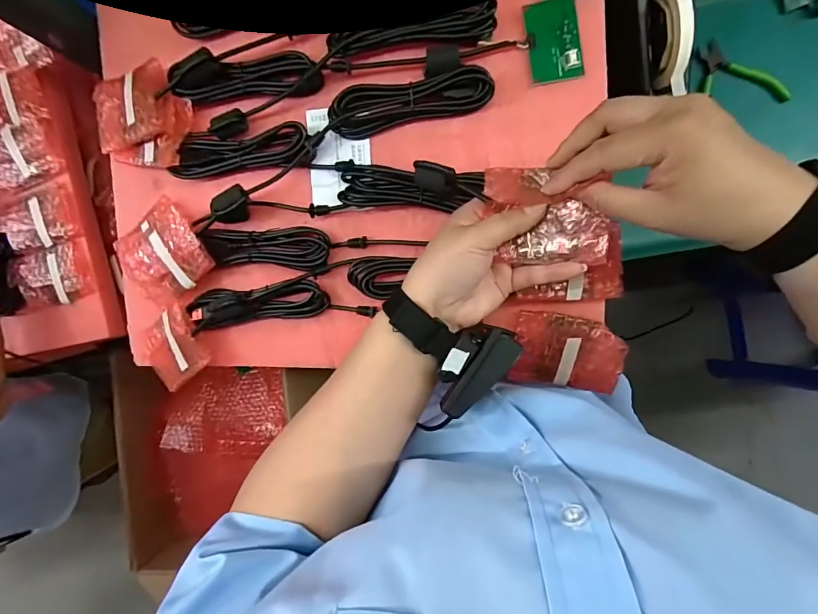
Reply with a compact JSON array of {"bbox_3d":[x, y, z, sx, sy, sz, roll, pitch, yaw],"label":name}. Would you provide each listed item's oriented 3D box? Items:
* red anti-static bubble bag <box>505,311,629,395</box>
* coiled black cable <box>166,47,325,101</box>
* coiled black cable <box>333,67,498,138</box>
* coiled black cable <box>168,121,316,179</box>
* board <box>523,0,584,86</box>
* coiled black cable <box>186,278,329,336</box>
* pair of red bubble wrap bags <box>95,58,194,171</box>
[{"bbox_3d":[0.145,0.045,0.377,0.095,0.012,0.070,10,110,6],"label":"red anti-static bubble bag"},{"bbox_3d":[-0.156,-0.218,0.382,0.144,0.024,0.038,3,93,8],"label":"coiled black cable"},{"bbox_3d":[-0.001,-0.187,0.367,0.145,0.027,0.038,-9,91,8],"label":"coiled black cable"},{"bbox_3d":[-0.162,-0.150,0.393,0.144,0.020,0.040,-1,93,8],"label":"coiled black cable"},{"bbox_3d":[0.127,-0.232,0.358,0.044,0.005,0.067,-9,91,8],"label":"board"},{"bbox_3d":[-0.152,-0.003,0.394,0.139,0.028,0.040,-9,92,8],"label":"coiled black cable"},{"bbox_3d":[-0.270,-0.193,0.412,0.114,0.030,0.093,14,94,7],"label":"pair of red bubble wrap bags"}]

